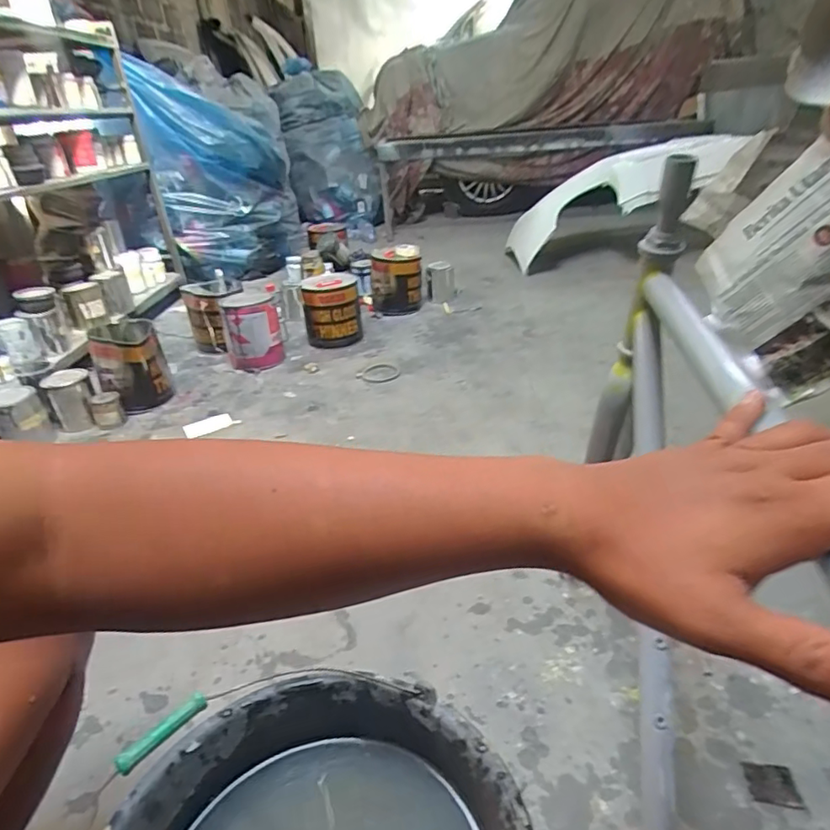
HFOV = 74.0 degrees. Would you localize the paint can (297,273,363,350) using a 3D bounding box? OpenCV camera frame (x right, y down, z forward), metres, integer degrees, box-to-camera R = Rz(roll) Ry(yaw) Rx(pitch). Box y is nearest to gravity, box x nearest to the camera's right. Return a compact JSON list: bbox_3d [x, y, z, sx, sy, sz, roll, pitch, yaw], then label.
[{"bbox_3d":[-0.276,-0.352,1.811,0.182,0.206,0.193,-9,30,-7],"label":"paint can"}]

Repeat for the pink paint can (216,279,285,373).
[{"bbox_3d":[-0.494,-0.264,1.680,0.167,0.253,0.166,-13,30,-14],"label":"pink paint can"}]

